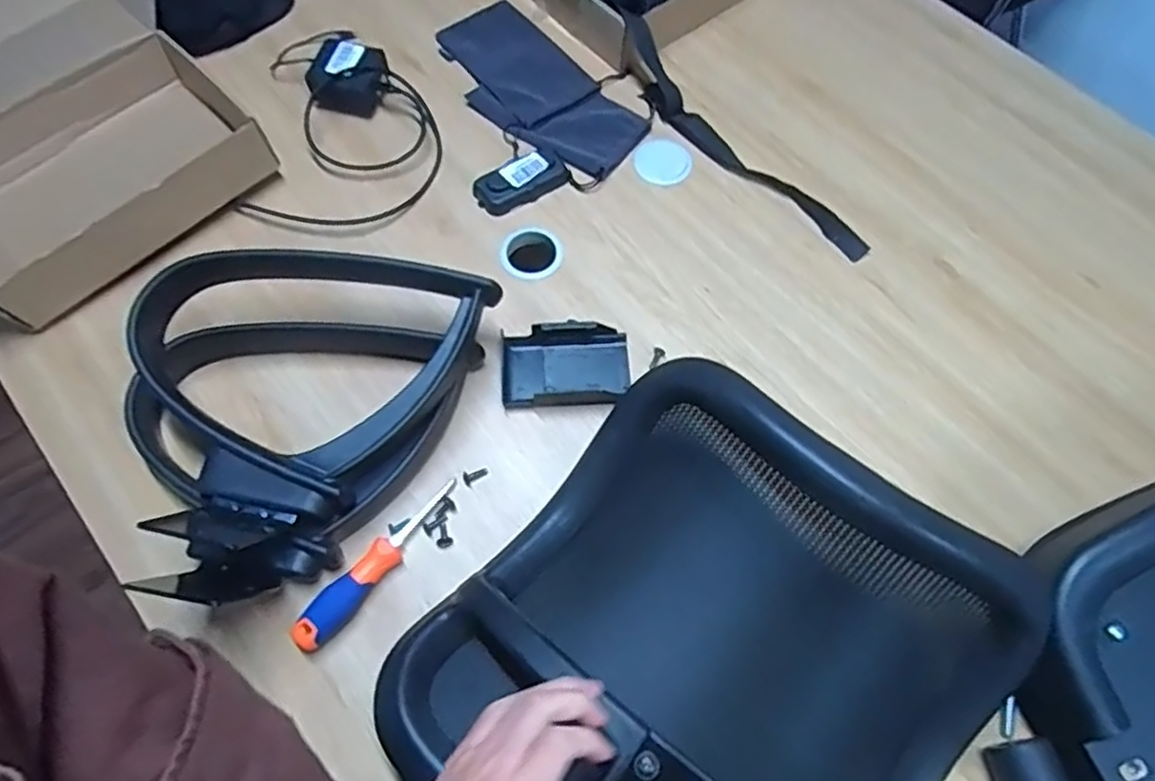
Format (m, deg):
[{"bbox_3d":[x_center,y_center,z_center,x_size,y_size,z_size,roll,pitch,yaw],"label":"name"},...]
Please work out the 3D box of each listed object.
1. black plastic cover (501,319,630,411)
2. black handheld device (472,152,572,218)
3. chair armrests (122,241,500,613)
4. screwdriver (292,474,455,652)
[{"bbox_3d":[-0.012,-0.026,0.681,0.125,0.029,0.082,0,65,0],"label":"black plastic cover"},{"bbox_3d":[-0.064,-0.240,0.779,0.106,0.027,0.049,-29,69,-13],"label":"black handheld device"},{"bbox_3d":[-0.231,-0.007,0.624,0.325,0.111,0.278,-28,68,-13],"label":"chair armrests"},{"bbox_3d":[-0.173,0.148,0.598,0.025,0.032,0.180,36,70,15],"label":"screwdriver"}]

